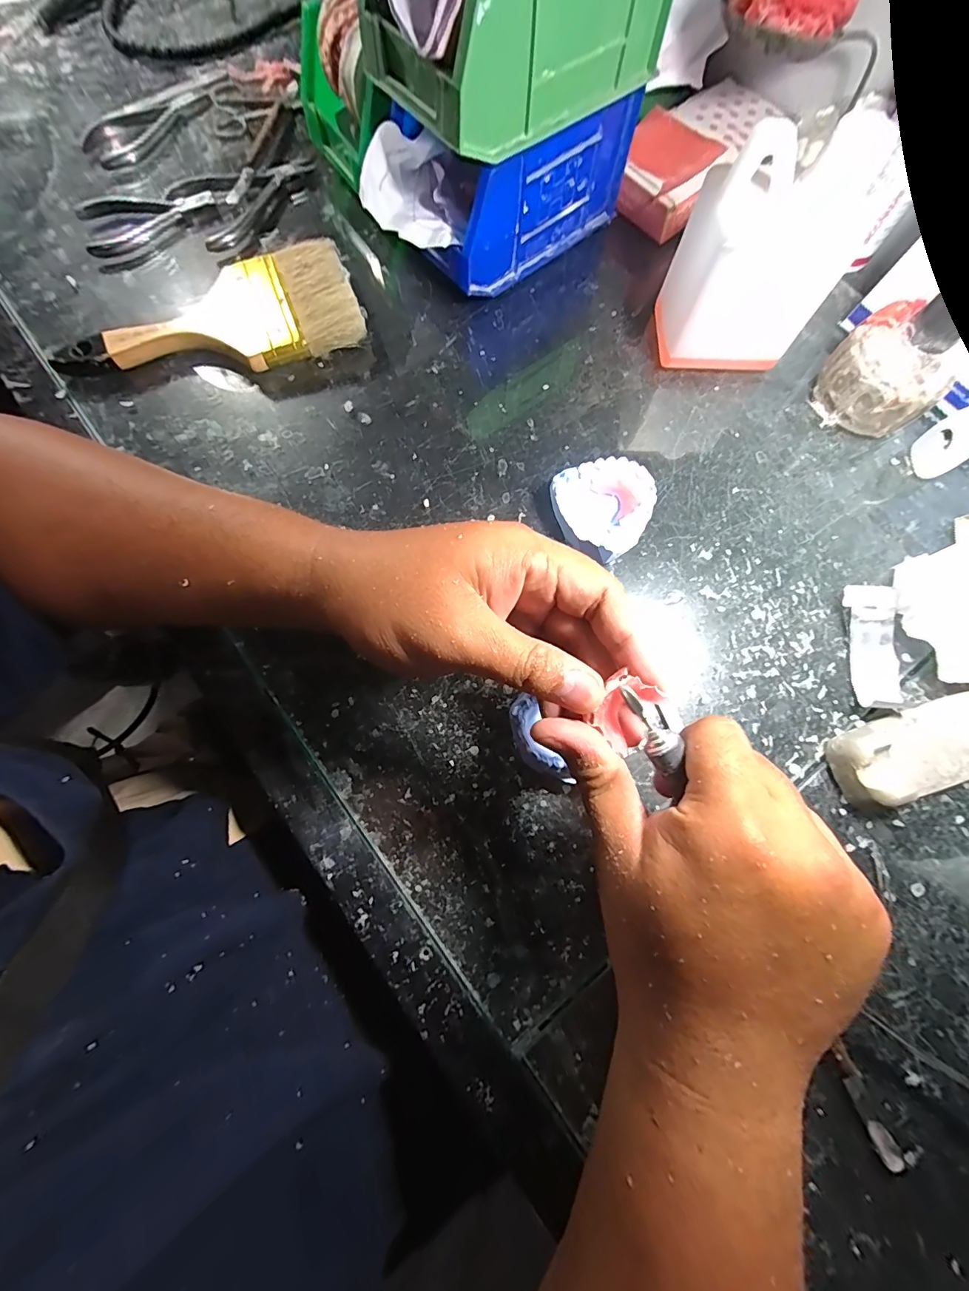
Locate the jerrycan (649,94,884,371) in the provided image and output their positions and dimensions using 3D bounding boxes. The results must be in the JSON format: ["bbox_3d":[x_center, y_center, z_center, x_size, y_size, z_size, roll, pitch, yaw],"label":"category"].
[{"bbox_3d":[0.184,-0.258,0.305,0.099,0.123,0.069,-3,76,-2],"label":"jerrycan"}]

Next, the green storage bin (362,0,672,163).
[{"bbox_3d":[0.020,-0.381,0.261,0.168,0.082,0.097,-38,79,-10],"label":"green storage bin"}]

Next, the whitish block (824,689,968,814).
[{"bbox_3d":[0.271,0.061,0.265,0.116,0.041,0.048,-18,76,-5],"label":"whitish block"}]

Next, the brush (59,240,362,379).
[{"bbox_3d":[-0.210,-0.249,0.349,0.219,0.021,0.097,-16,76,-5],"label":"brush"}]

